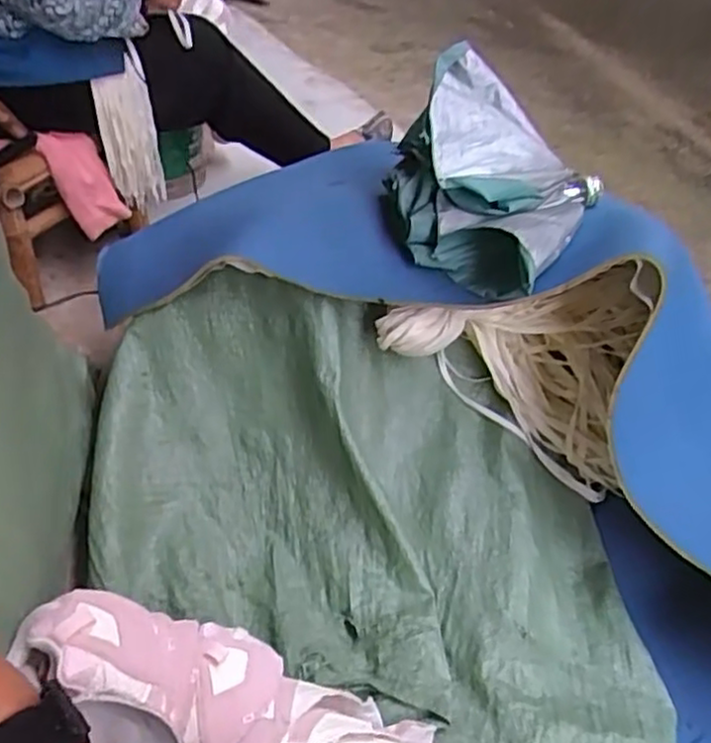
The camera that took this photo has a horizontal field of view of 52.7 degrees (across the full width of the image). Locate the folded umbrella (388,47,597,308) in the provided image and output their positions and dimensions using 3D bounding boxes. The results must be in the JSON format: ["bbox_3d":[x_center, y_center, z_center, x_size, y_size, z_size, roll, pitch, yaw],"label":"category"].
[{"bbox_3d":[0.138,-0.216,0.801,0.228,0.157,0.215,22,50,18],"label":"folded umbrella"}]

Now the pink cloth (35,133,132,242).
[{"bbox_3d":[-0.429,-0.300,1.138,0.027,0.186,0.094,20,61,32],"label":"pink cloth"}]

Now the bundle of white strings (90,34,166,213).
[{"bbox_3d":[-0.363,-0.371,1.159,0.086,0.288,0.035,-21,60,-17],"label":"bundle of white strings"}]

